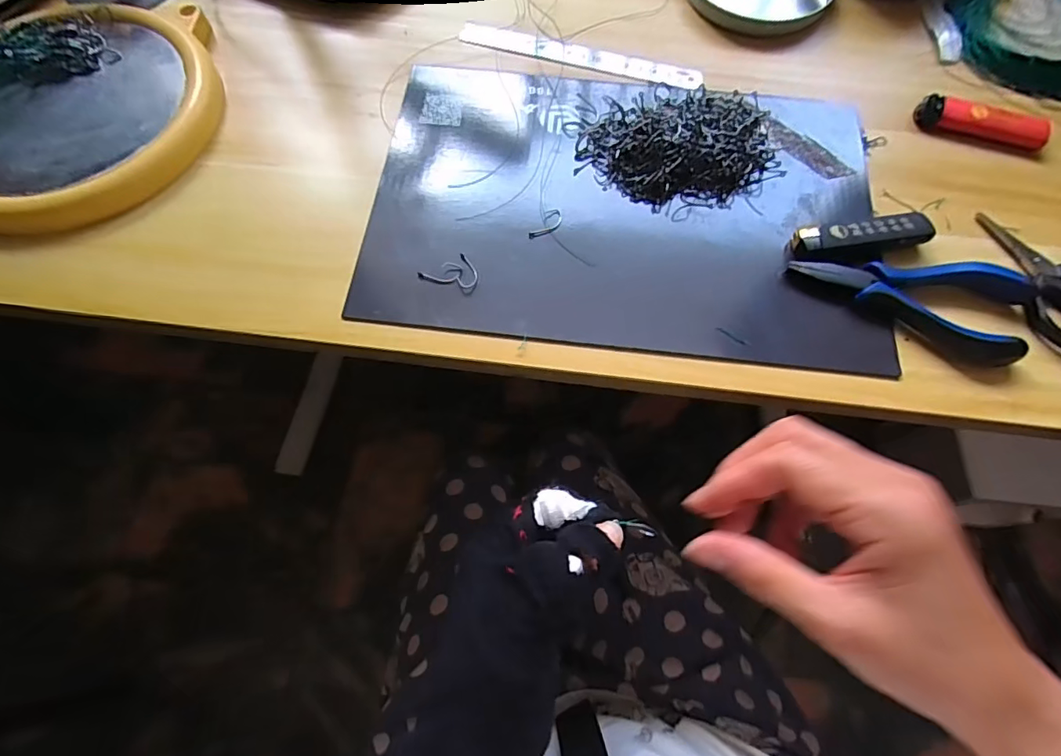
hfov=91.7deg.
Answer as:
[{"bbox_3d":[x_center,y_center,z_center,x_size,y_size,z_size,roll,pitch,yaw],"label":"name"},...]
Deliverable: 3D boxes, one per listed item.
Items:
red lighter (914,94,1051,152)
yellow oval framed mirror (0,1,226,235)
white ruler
[{"bbox_3d":[0.292,-0.166,0.334,0.076,0.011,0.023,20,70,7],"label":"red lighter"},{"bbox_3d":[-0.287,-0.168,0.325,0.160,0.020,0.176,-3,69,-2],"label":"yellow oval framed mirror"},{"bbox_3d":[0.034,-0.229,0.365,0.173,0.004,0.024,18,62,7],"label":"white ruler"}]

